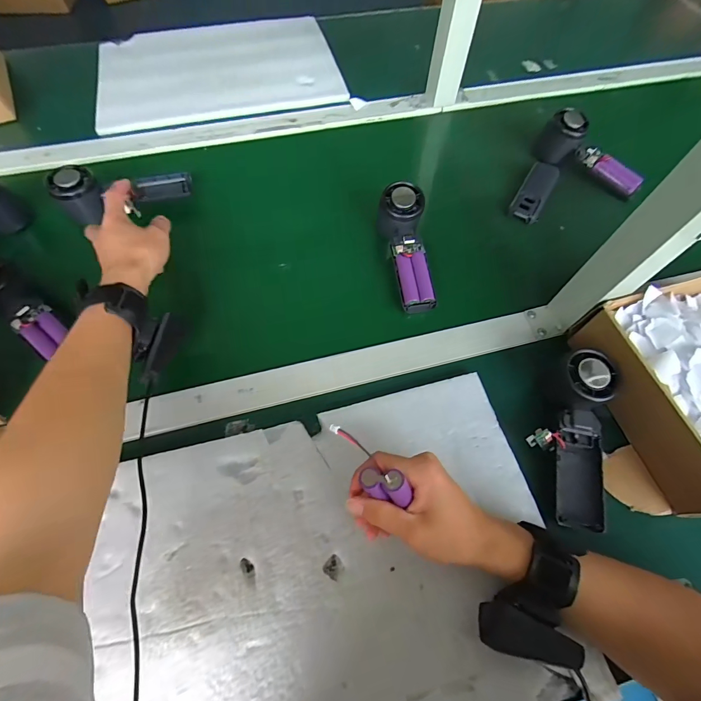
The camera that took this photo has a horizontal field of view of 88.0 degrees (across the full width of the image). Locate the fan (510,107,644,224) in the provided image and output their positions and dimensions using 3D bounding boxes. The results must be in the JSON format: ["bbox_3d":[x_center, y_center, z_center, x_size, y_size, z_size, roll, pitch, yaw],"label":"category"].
[{"bbox_3d":[0.321,-0.238,0.511,0.144,0.077,0.171,26,64,10],"label":"fan"}]

